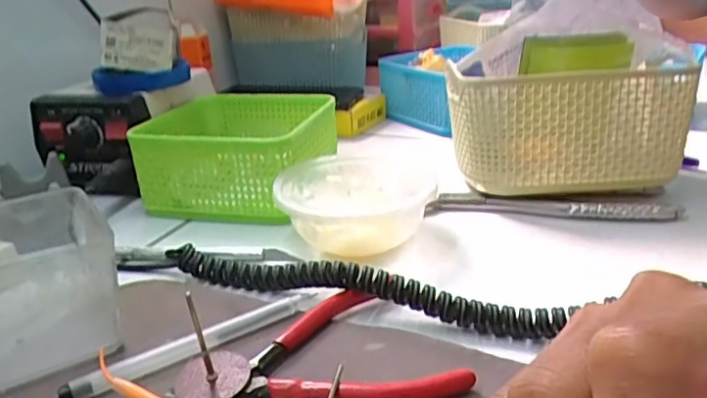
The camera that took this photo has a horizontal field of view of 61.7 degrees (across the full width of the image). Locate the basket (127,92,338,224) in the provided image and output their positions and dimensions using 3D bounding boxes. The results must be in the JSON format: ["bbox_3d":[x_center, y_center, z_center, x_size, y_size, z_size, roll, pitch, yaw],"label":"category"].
[{"bbox_3d":[-0.089,-0.041,0.481,0.132,0.064,0.135,3,24,14],"label":"basket"}]

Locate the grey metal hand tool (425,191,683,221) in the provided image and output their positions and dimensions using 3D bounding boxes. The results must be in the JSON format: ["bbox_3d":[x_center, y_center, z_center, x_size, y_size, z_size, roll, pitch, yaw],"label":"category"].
[{"bbox_3d":[0.139,0.005,0.422,0.169,0.012,0.020,2,24,13],"label":"grey metal hand tool"}]

